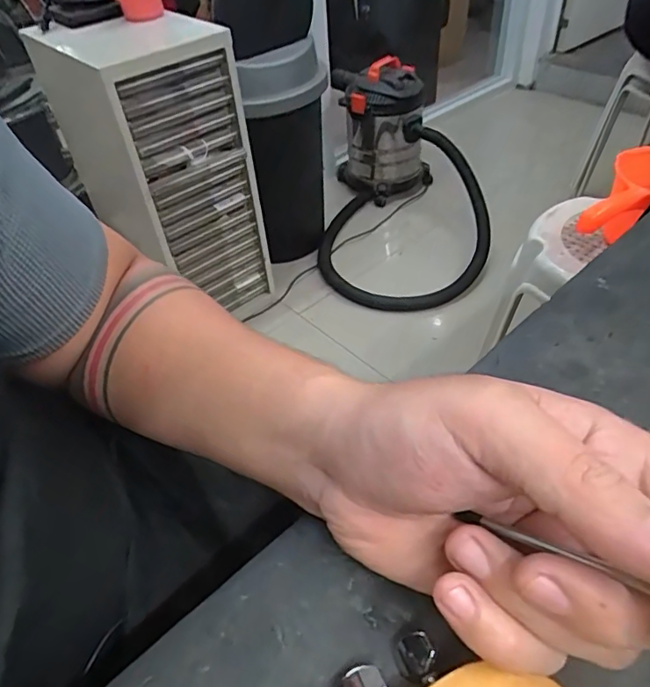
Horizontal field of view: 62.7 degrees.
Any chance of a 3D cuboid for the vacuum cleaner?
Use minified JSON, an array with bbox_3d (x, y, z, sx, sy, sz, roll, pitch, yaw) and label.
[{"bbox_3d":[0.241,-0.529,1.637,0.507,0.382,0.853,1,45,6],"label":"vacuum cleaner"}]

